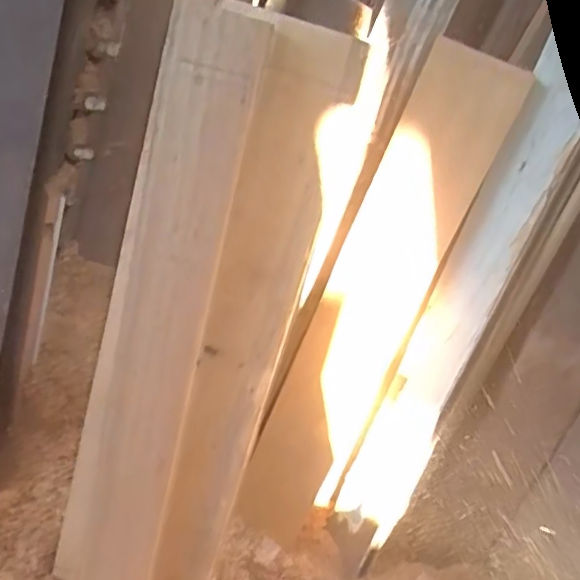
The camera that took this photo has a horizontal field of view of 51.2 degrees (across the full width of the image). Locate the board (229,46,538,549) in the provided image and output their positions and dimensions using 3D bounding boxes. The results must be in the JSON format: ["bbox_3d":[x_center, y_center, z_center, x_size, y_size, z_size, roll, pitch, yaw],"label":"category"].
[{"bbox_3d":[0.077,0.067,0.759,0.114,0.710,0.026,20,23,-2],"label":"board"}]

